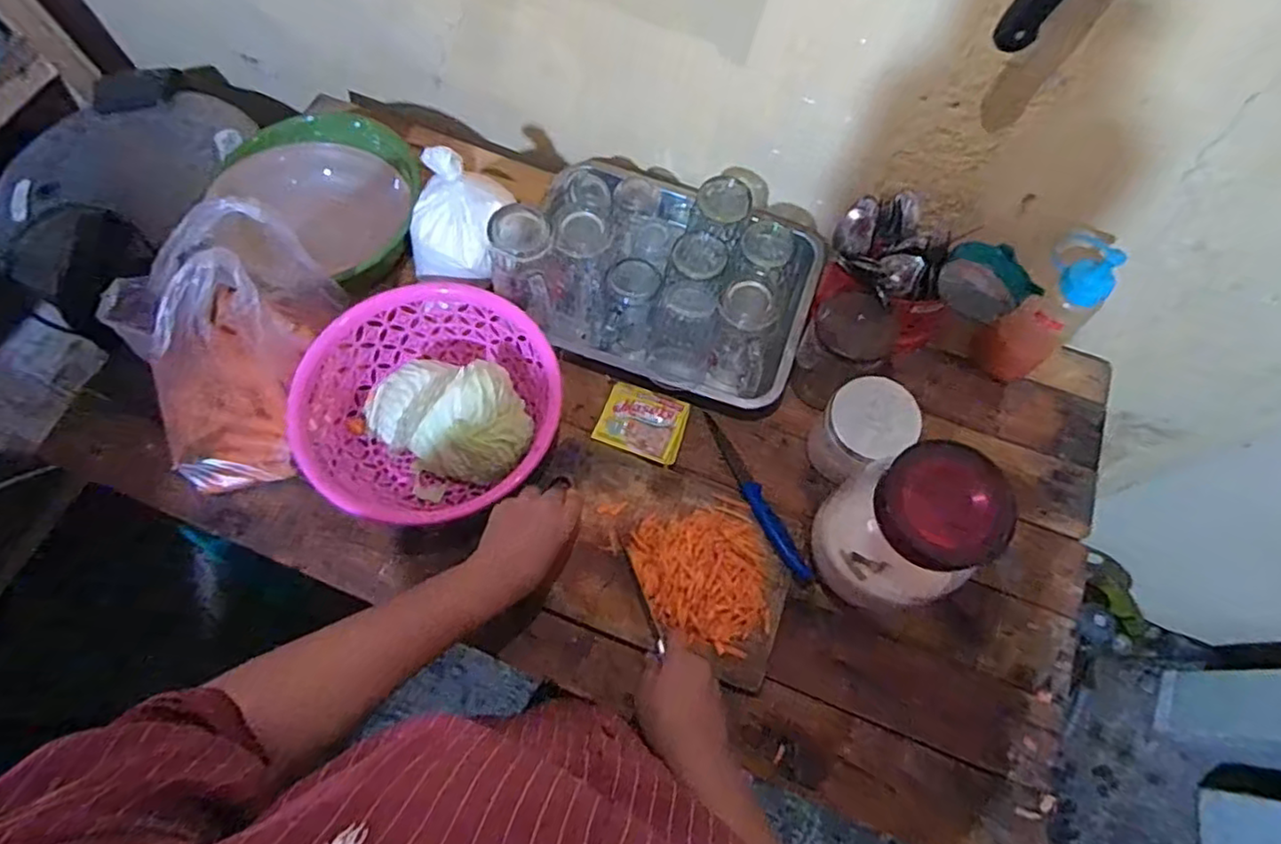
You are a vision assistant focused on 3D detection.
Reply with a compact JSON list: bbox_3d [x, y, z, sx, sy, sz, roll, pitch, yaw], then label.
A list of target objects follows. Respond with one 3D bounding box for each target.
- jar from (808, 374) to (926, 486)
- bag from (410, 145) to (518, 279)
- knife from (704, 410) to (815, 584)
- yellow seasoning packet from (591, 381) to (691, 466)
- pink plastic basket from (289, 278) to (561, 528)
[{"bbox_3d":[0.224,0.012,0.682,0.078,0.118,0.079,1,68,-2],"label":"jar"},{"bbox_3d":[-0.199,-0.219,0.700,0.106,0.109,0.080,5,68,-1],"label":"bag"},{"bbox_3d":[0.120,0.075,0.700,0.025,0.010,0.208,-25,71,-12],"label":"knife"},{"bbox_3d":[0.003,0.000,0.740,0.094,0.008,0.079,20,69,6],"label":"yellow seasoning packet"},{"bbox_3d":[-0.216,-0.015,0.700,0.250,0.101,0.263,1,68,-2],"label":"pink plastic basket"}]

